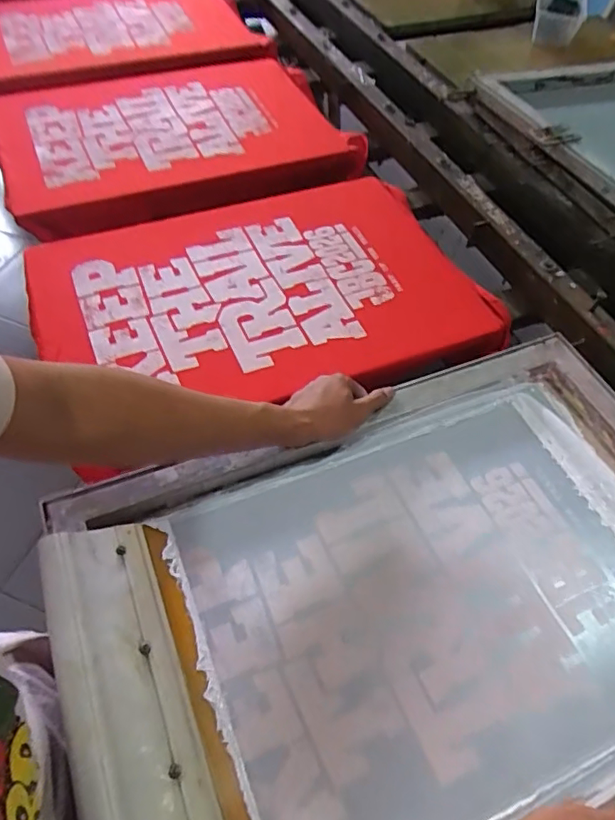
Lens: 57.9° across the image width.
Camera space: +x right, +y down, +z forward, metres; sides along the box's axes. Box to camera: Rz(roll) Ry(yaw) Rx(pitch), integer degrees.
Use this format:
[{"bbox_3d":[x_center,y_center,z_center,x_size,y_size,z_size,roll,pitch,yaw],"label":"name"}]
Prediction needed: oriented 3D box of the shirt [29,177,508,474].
[{"bbox_3d":[-0.059,-0.172,0.808,0.618,0.034,0.430,-17,57,-14],"label":"shirt"}]

